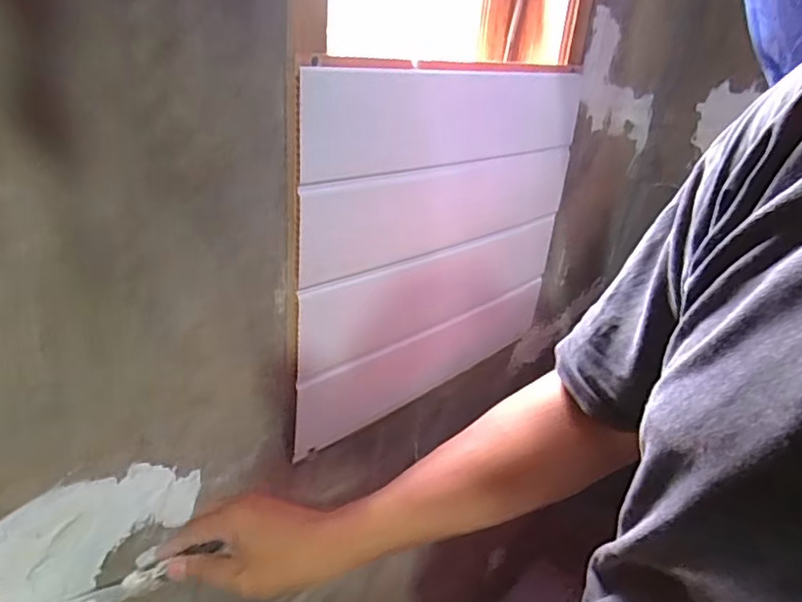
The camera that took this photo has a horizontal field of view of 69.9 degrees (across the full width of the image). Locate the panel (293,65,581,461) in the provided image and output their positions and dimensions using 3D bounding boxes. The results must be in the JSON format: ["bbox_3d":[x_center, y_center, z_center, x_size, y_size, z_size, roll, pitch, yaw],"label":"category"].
[{"bbox_3d":[0.066,-0.074,0.688,0.017,0.378,0.456,27,33,37],"label":"panel"}]

